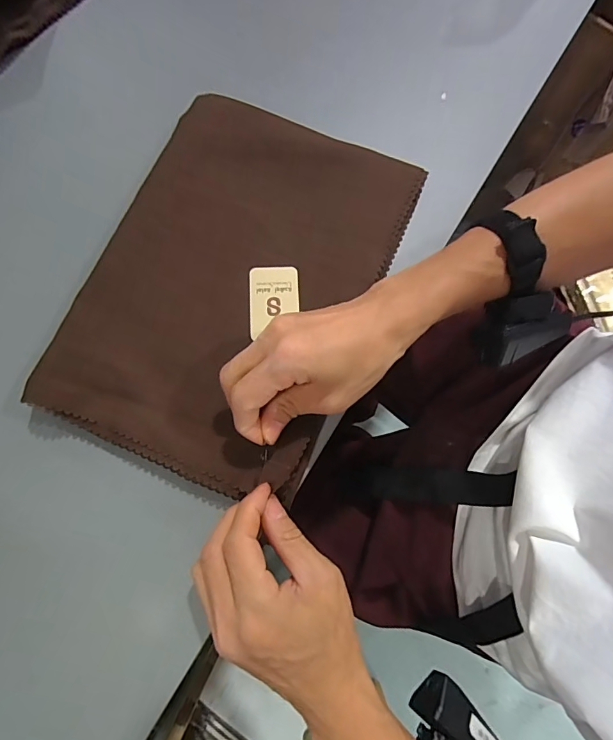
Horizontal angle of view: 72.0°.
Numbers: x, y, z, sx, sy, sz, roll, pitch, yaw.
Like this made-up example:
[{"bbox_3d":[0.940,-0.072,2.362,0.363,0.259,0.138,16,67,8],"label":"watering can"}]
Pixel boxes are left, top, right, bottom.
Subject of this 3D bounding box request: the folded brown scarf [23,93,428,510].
[{"bbox_3d":[-0.054,-0.077,0.344,0.212,0.020,0.313,23,79,5],"label":"folded brown scarf"}]

